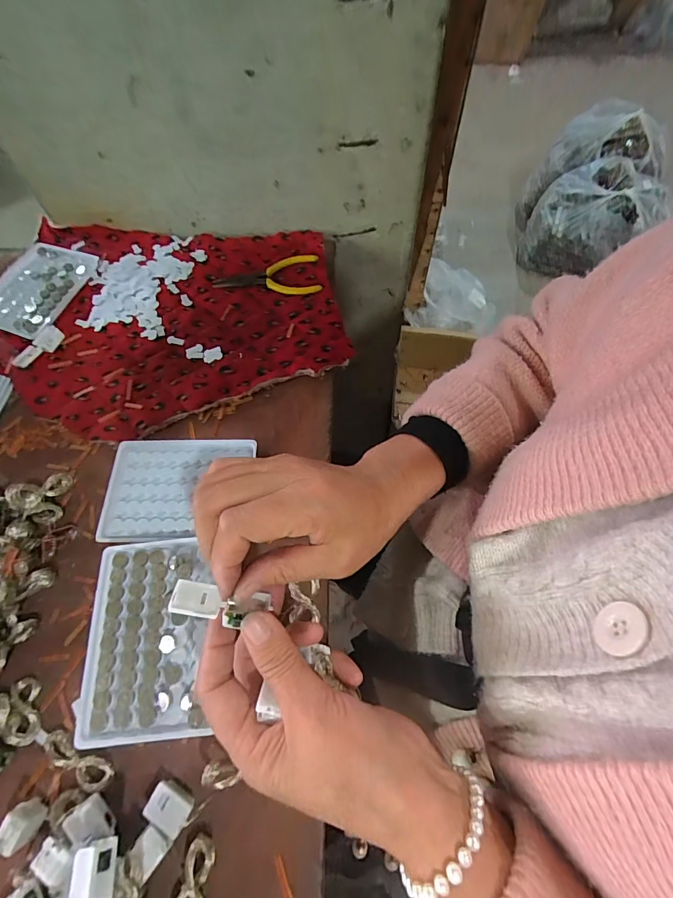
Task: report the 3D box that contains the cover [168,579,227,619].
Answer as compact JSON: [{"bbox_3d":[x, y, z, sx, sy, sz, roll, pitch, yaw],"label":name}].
[{"bbox_3d":[-0.080,0.086,0.227,0.029,0.004,0.020,15,39,-10],"label":"cover"}]

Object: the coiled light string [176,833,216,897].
[{"bbox_3d":[-0.087,0.268,0.243,0.018,0.010,0.046,12,66,7],"label":"coiled light string"}]

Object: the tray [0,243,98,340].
[{"bbox_3d":[-0.351,-0.189,0.460,0.101,0.008,0.129,15,66,8],"label":"tray"}]

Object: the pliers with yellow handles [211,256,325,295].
[{"bbox_3d":[-0.078,-0.195,0.455,0.122,0.005,0.059,-13,65,-5],"label":"pliers with yellow handles"}]

